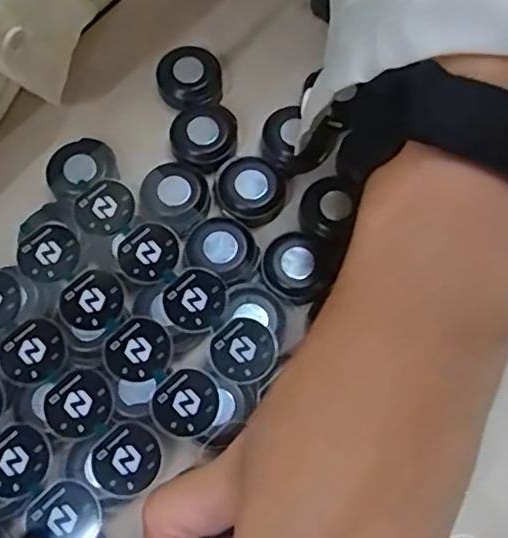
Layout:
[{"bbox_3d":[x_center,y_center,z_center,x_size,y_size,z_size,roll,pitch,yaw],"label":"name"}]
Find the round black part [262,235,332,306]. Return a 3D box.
[{"bbox_3d":[0.017,0.000,0.252,0.026,0.009,0.026,1,70,-2],"label":"round black part"}]

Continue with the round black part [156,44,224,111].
[{"bbox_3d":[-0.029,-0.086,0.281,0.029,0.010,0.028,1,70,-2],"label":"round black part"}]

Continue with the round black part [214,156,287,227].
[{"bbox_3d":[-0.001,-0.034,0.264,0.027,0.010,0.028,1,70,-2],"label":"round black part"}]

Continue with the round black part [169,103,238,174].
[{"bbox_3d":[-0.021,-0.057,0.272,0.031,0.010,0.029,1,70,-2],"label":"round black part"}]

